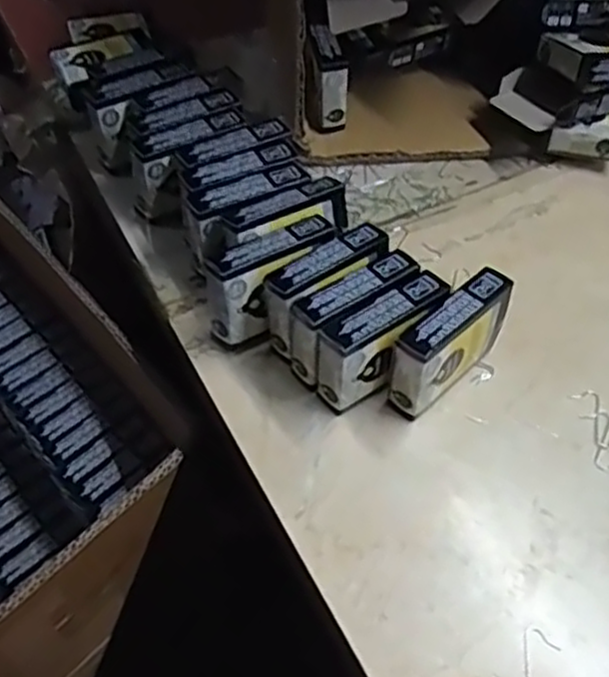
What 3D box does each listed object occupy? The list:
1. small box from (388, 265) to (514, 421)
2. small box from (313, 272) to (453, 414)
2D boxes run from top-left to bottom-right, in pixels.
[{"bbox_3d":[0.078,0.004,0.397,0.022,0.062,0.080,36,59,25],"label":"small box"},{"bbox_3d":[0.043,0.003,0.394,0.075,0.053,0.024,-30,58,-23],"label":"small box"}]

